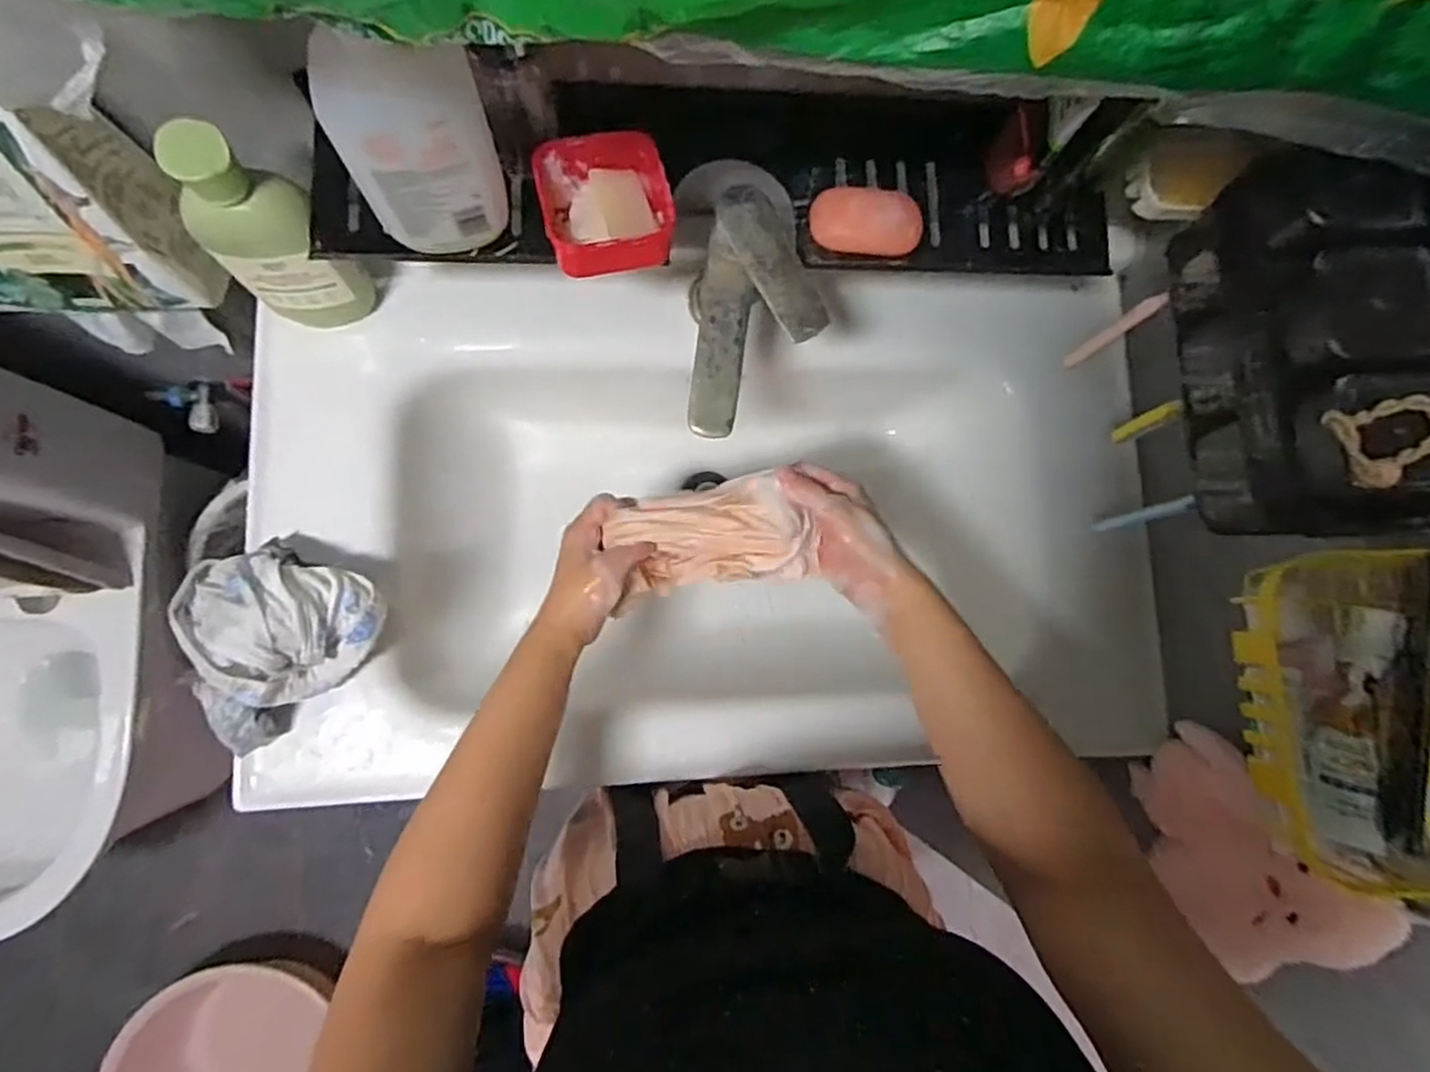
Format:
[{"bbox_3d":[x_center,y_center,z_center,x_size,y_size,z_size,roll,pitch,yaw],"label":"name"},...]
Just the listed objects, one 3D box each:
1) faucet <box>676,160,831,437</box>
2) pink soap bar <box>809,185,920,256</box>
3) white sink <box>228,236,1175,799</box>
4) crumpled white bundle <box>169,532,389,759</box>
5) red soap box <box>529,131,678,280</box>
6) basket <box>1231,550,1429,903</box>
[{"bbox_3d":[0.029,-0.177,0.527,0.102,0.059,0.190,-4,84,-7],"label":"faucet"},{"bbox_3d":[0.112,-0.233,0.530,0.079,0.031,0.046,11,82,-5],"label":"pink soap bar"},{"bbox_3d":[0.004,-0.016,0.728,0.800,0.194,0.469,-2,83,-6],"label":"white sink"},{"bbox_3d":[-0.351,0.069,0.558,0.149,0.085,0.135,-38,88,-9],"label":"crumpled white bundle"},{"bbox_3d":[-0.077,-0.235,0.502,0.087,0.033,0.098,-14,85,-8],"label":"red soap box"},{"bbox_3d":[0.396,0.108,0.391,0.121,0.133,0.200,-2,83,-6],"label":"basket"}]

